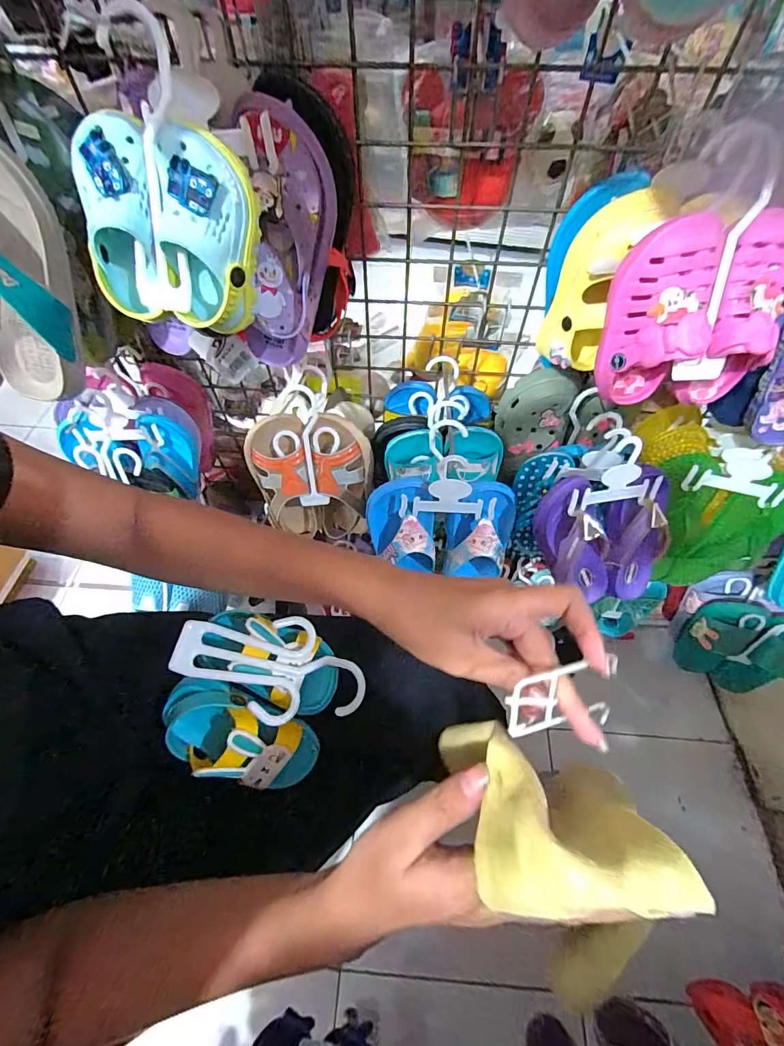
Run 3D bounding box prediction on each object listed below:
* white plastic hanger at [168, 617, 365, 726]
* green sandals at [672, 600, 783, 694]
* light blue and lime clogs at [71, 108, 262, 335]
[{"bbox_3d":[-0.098,0.122,0.352,0.157,0.017,0.081,20,55,-17],"label":"white plastic hanger"},{"bbox_3d":[0.619,0.224,0.756,0.162,0.196,0.075,22,59,13],"label":"green sandals"},{"bbox_3d":[-0.158,-0.210,0.305,0.117,0.120,0.055,10,36,1],"label":"light blue and lime clogs"}]

